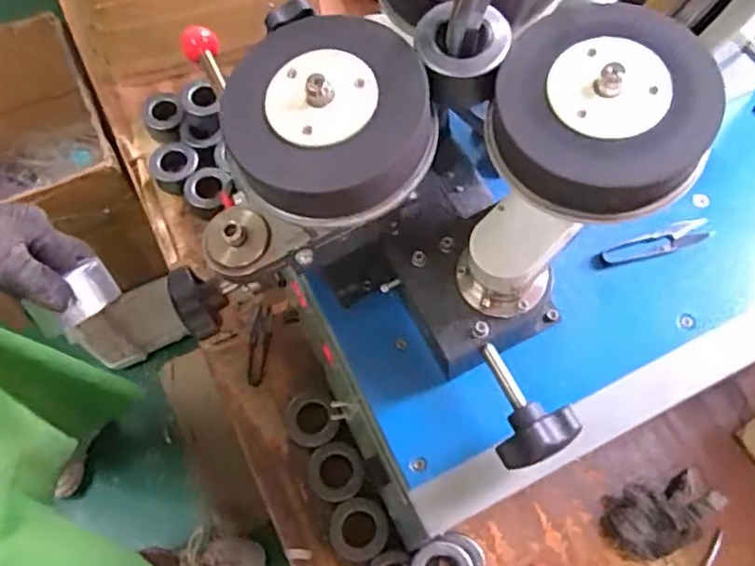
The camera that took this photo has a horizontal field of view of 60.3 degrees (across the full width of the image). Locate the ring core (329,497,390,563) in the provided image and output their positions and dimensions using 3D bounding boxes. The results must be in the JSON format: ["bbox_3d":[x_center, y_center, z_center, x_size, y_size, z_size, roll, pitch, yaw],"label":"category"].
[{"bbox_3d":[-0.019,0.260,0.682,0.060,0.034,0.060,0,65,-1],"label":"ring core"}]

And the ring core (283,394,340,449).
[{"bbox_3d":[-0.075,0.156,0.724,0.051,0.032,0.061,-26,68,-12],"label":"ring core"}]

